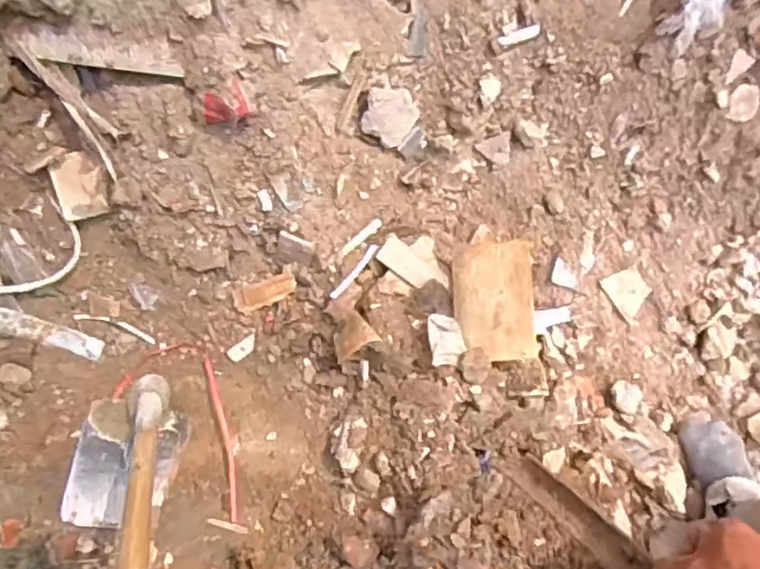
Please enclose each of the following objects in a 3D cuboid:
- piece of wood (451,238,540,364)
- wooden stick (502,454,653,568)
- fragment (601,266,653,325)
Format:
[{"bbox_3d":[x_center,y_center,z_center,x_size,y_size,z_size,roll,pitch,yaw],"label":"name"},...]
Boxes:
[{"bbox_3d":[0.188,0.027,1.049,0.130,0.026,0.191,-4,83,17],"label":"piece of wood"},{"bbox_3d":[0.200,0.233,0.608,0.037,0.315,0.027,-32,103,-7],"label":"wooden stick"},{"bbox_3d":[0.437,0.014,1.108,0.068,0.014,0.082,-28,77,-6],"label":"fragment"}]

